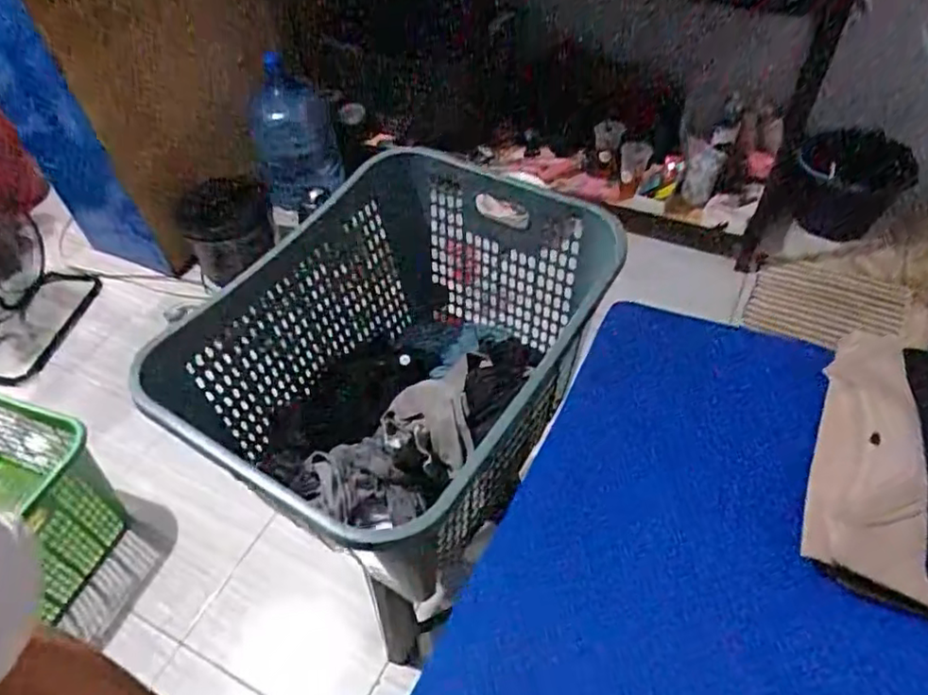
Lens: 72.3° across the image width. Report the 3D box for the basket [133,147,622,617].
[{"bbox_3d":[-0.086,0.020,0.928,0.453,0.326,0.591,21,55,20],"label":"basket"}]

